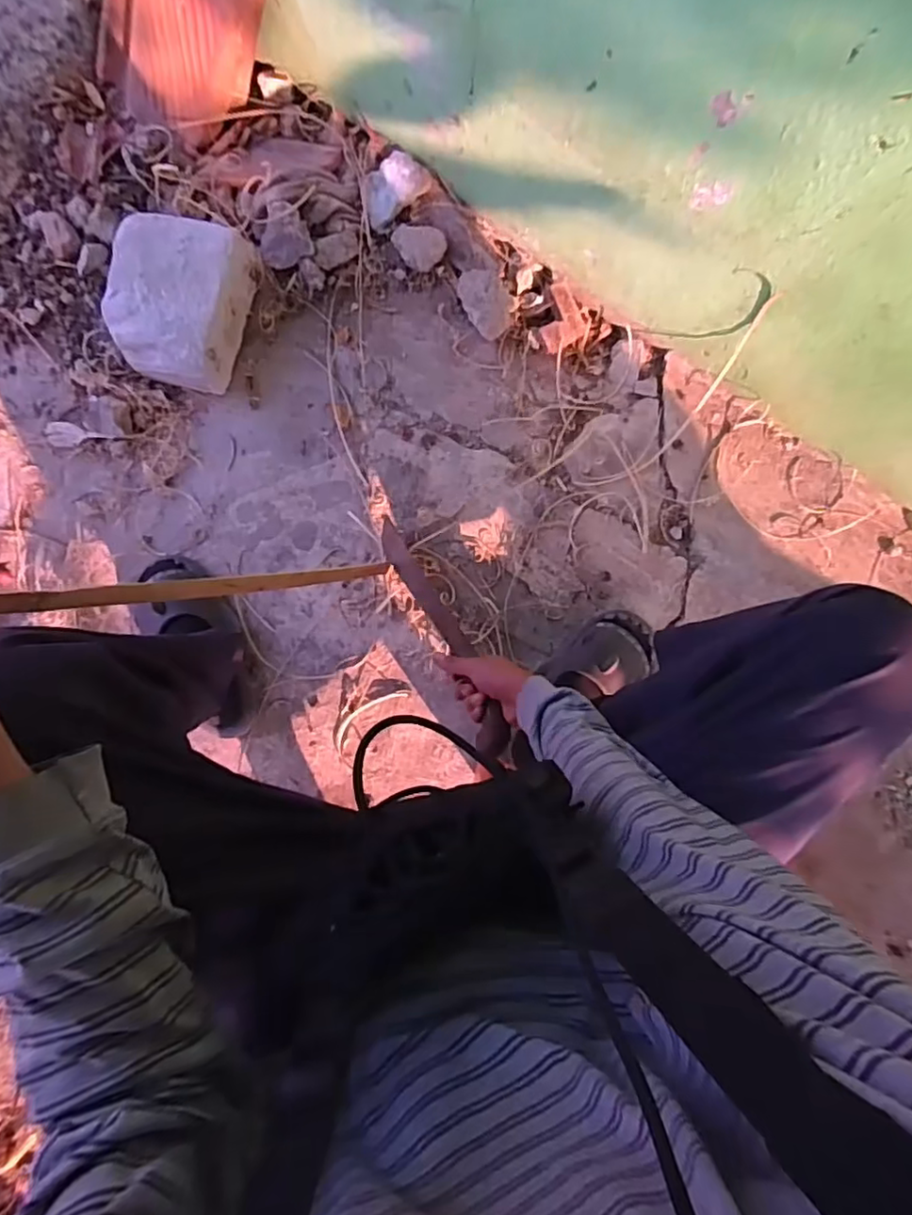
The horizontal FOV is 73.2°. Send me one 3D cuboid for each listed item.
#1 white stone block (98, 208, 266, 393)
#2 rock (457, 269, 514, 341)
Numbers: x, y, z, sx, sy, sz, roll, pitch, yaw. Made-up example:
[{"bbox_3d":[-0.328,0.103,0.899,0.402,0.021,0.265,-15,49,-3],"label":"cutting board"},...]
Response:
[{"bbox_3d":[-0.434,-0.472,0.950,0.198,0.106,0.240,16,83,-2],"label":"white stone block"},{"bbox_3d":[0.048,-0.478,0.975,0.086,0.070,0.083,0,82,1],"label":"rock"}]

